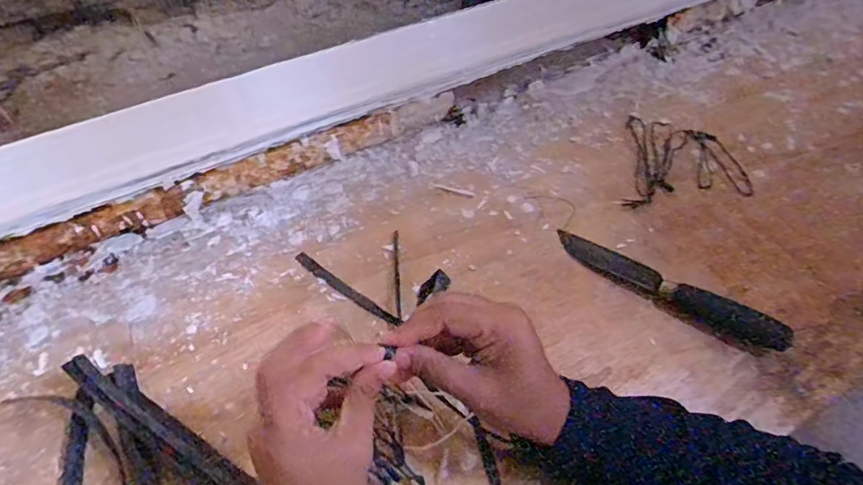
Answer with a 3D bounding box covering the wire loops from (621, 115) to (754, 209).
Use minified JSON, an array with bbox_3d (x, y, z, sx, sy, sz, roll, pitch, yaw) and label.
[{"bbox_3d":[0.287,-0.099,0.616,0.148,0.006,0.138,-1,52,-2],"label":"wire loops"}]

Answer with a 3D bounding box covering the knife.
[{"bbox_3d":[0.222,0.043,0.499,0.213,0.016,0.040,31,58,22],"label":"knife"}]

